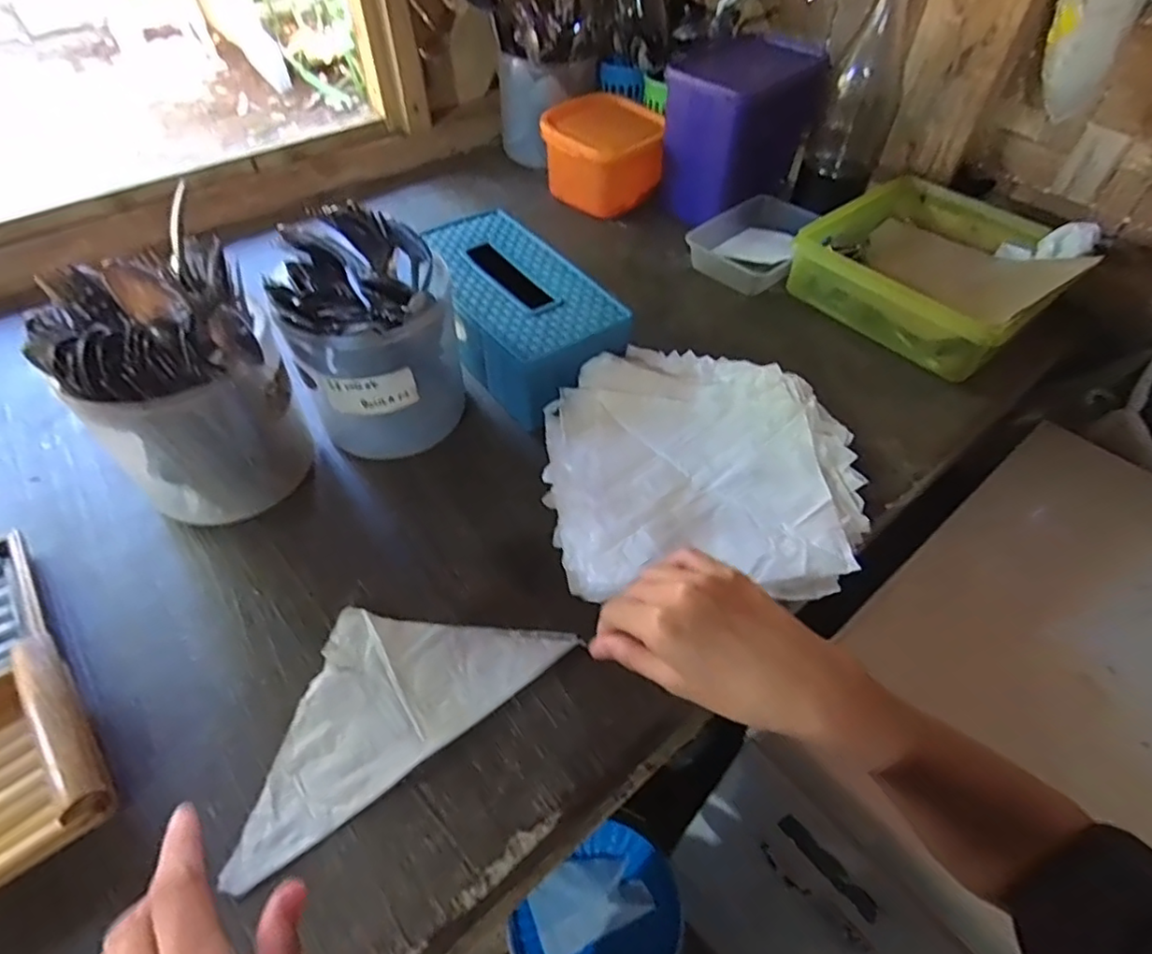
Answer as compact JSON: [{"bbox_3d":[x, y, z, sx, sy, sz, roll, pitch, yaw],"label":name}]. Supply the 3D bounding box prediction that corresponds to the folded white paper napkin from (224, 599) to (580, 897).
[{"bbox_3d":[-0.130,0.143,0.416,0.226,0.006,0.115,-31,59,-26],"label":"folded white paper napkin"}]

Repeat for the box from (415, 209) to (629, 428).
[{"bbox_3d":[-0.062,-0.159,0.609,0.130,0.080,0.244,-29,57,-24],"label":"box"}]

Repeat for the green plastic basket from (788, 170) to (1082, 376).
[{"bbox_3d":[0.395,-0.230,0.698,0.239,0.086,0.245,-33,59,-27],"label":"green plastic basket"}]

